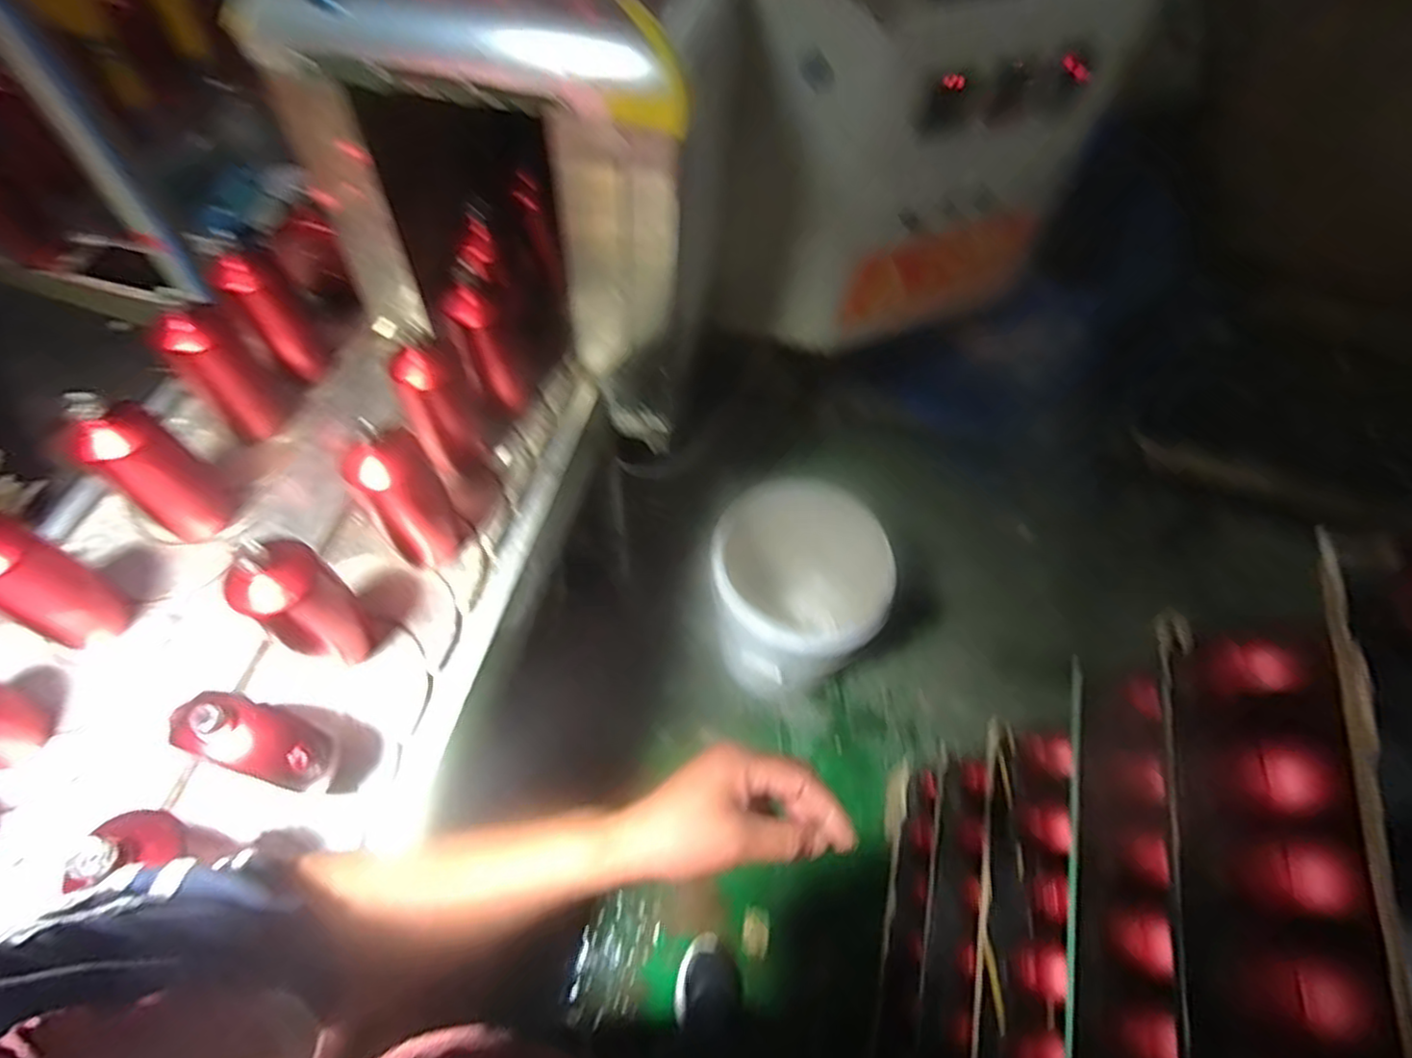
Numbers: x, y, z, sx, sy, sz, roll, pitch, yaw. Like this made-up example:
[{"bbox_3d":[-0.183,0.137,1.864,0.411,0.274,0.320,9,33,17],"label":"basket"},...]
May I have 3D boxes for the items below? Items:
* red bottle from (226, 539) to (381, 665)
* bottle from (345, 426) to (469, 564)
[{"bbox_3d":[-0.382,0.077,0.689,0.054,0.201,0.073,33,65,19],"label":"red bottle"},{"bbox_3d":[-0.315,-0.032,0.759,0.071,0.188,0.074,-34,64,-17],"label":"bottle"}]

